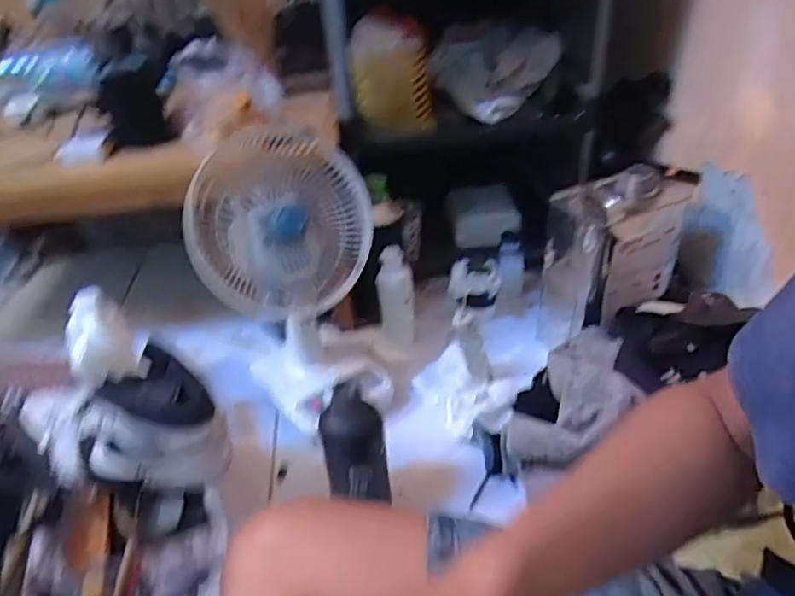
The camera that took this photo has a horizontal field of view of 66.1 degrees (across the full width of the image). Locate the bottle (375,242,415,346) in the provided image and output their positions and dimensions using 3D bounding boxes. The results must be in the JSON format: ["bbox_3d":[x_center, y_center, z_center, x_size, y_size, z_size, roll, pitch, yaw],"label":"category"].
[{"bbox_3d":[-0.002,0.003,0.892,0.050,0.153,0.039,-5,34,-3],"label":"bottle"}]

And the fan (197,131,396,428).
[{"bbox_3d":[-0.145,-0.085,0.759,0.220,0.220,0.140,-5,-5,-22],"label":"fan"}]

